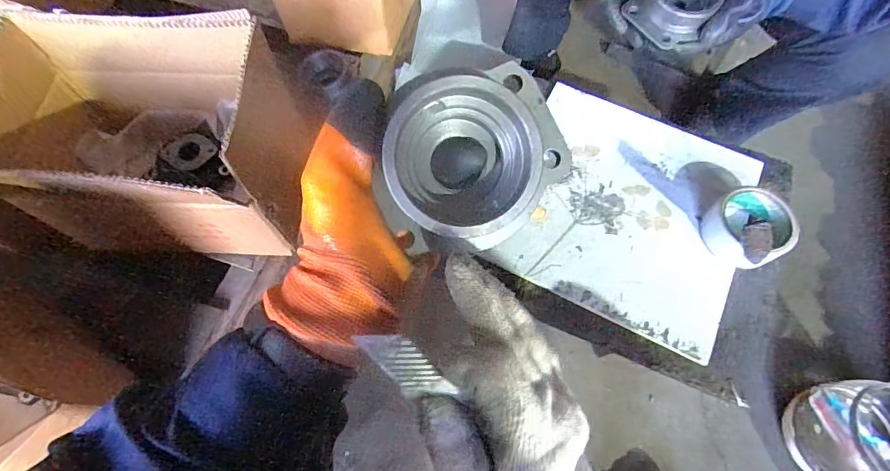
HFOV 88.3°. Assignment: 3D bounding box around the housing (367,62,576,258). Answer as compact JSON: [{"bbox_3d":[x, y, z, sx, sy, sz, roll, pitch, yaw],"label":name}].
[{"bbox_3d":[0.015,-0.046,0.271,0.106,0.060,0.093,-23,96,-2],"label":"housing"}]

